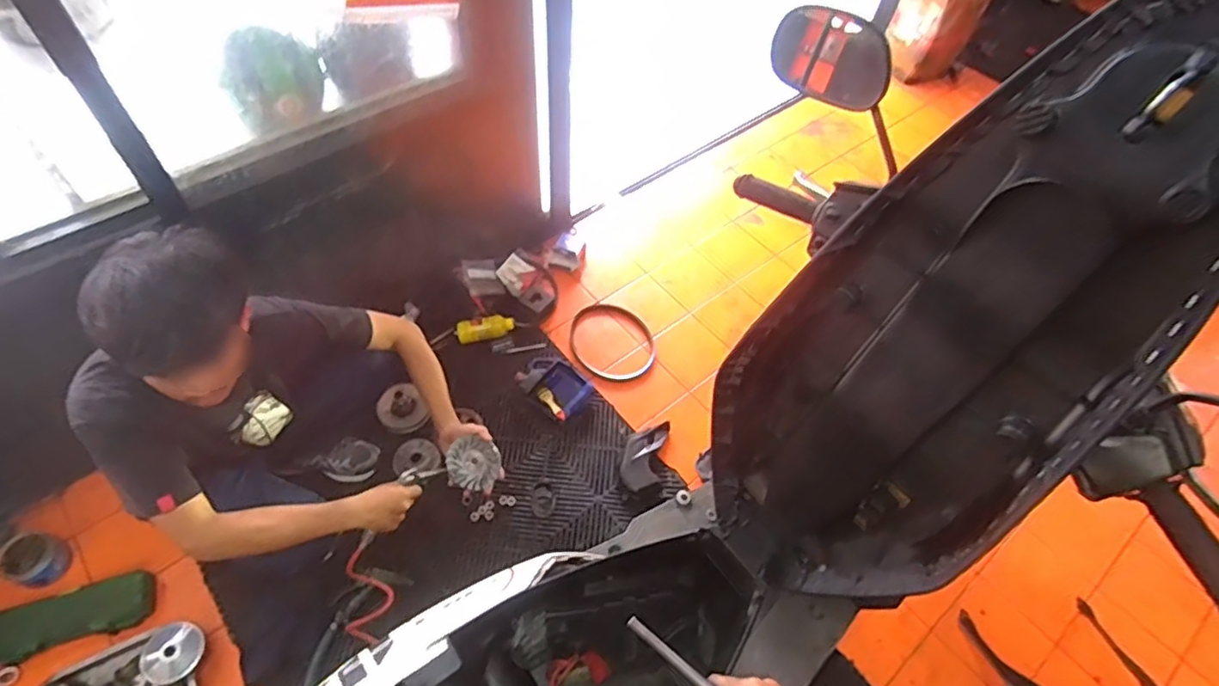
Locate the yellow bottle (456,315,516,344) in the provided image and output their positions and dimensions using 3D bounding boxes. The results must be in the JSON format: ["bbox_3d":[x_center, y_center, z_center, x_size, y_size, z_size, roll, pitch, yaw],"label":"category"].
[{"bbox_3d":[-0.353,-0.046,1.792,0.167,0.059,0.054,-10,56,-11],"label":"yellow bottle"}]

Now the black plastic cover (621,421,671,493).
[{"bbox_3d":[0.093,0.277,1.593,0.098,0.059,0.193,24,69,13],"label":"black plastic cover"}]

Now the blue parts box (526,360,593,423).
[{"bbox_3d":[-0.136,0.127,1.685,0.136,0.049,0.166,-38,65,-26],"label":"blue parts box"}]

